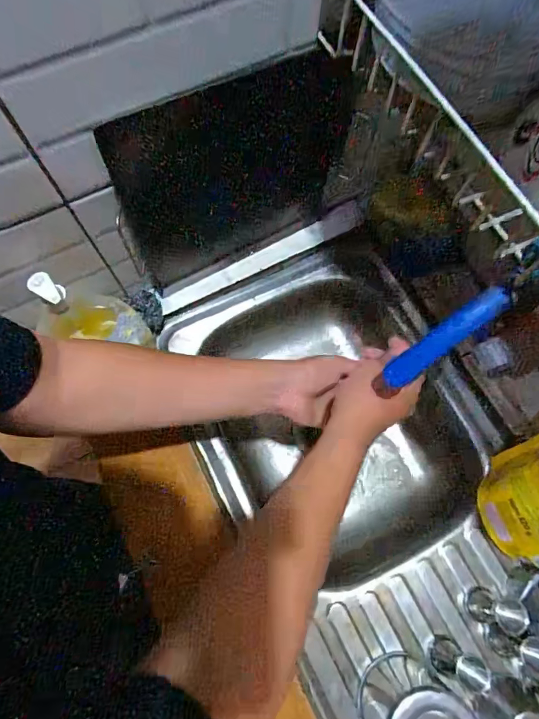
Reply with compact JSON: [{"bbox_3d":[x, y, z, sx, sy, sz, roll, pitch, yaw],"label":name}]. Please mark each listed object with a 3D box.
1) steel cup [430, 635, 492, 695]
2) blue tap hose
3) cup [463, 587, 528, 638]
[{"bbox_3d":[0.211,0.342,0.478,0.036,0.073,0.037,0,72,-1],"label":"steel cup"},{"bbox_3d":[0.137,-0.015,0.337,0.110,0.022,0.018,-43,74,27],"label":"blue tap hose"},{"bbox_3d":[0.268,0.296,0.497,0.041,0.076,0.037,25,74,7],"label":"cup"}]

